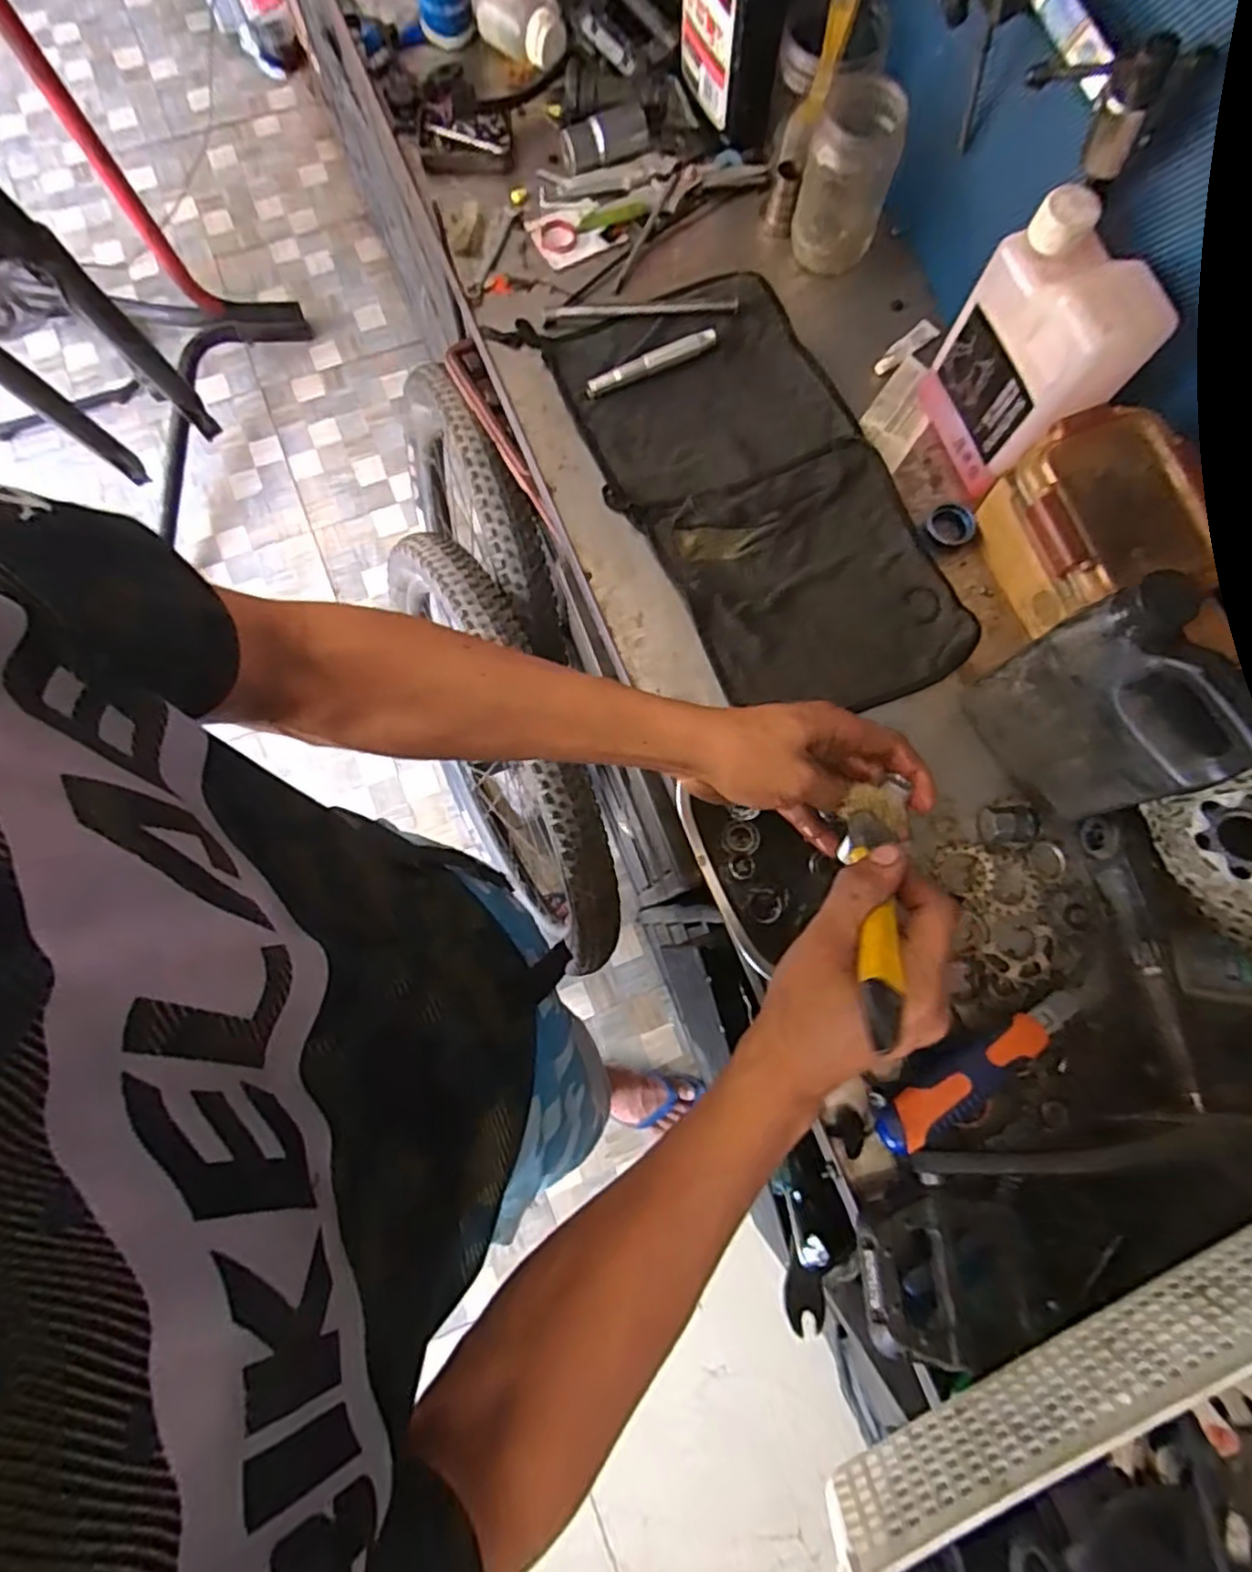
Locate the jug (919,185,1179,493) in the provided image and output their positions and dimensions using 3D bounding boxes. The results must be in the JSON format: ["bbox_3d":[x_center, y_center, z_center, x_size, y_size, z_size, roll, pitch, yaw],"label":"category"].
[{"bbox_3d":[0.312,-0.317,0.529,0.071,0.177,0.127,-15,80,-3],"label":"jug"}]

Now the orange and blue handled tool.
[{"bbox_3d":[0.258,0.208,0.501,0.173,0.038,0.035,-28,80,-5],"label":"orange and blue handled tool"}]

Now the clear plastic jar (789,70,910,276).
[{"bbox_3d":[0.193,-0.529,0.600,0.075,0.105,0.078,21,80,4],"label":"clear plastic jar"}]

